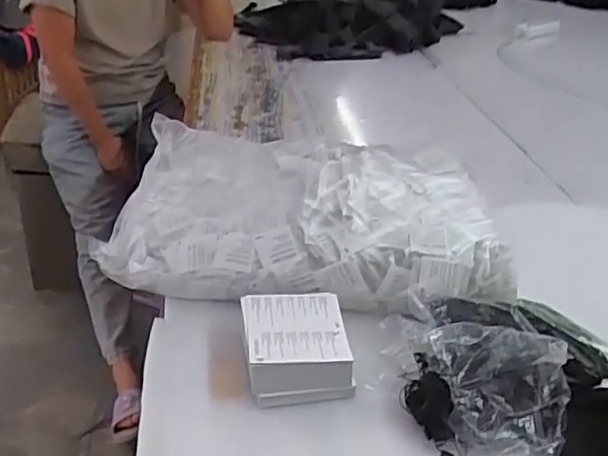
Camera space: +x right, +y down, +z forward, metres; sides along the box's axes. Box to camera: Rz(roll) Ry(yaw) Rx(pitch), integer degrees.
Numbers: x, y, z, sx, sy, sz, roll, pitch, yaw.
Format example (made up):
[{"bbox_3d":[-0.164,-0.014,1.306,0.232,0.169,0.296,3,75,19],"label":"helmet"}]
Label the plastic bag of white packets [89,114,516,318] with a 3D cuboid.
[{"bbox_3d":[-0.002,-0.014,0.754,0.450,0.124,0.289,7,30,6],"label":"plastic bag of white packets"}]

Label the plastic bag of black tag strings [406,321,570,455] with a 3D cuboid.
[{"bbox_3d":[0.154,0.134,0.529,0.127,0.083,0.083,21,33,25],"label":"plastic bag of black tag strings"}]

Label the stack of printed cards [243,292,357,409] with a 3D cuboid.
[{"bbox_3d":[-0.009,0.111,0.591,0.092,0.053,0.101,-1,30,-10],"label":"stack of printed cards"}]

